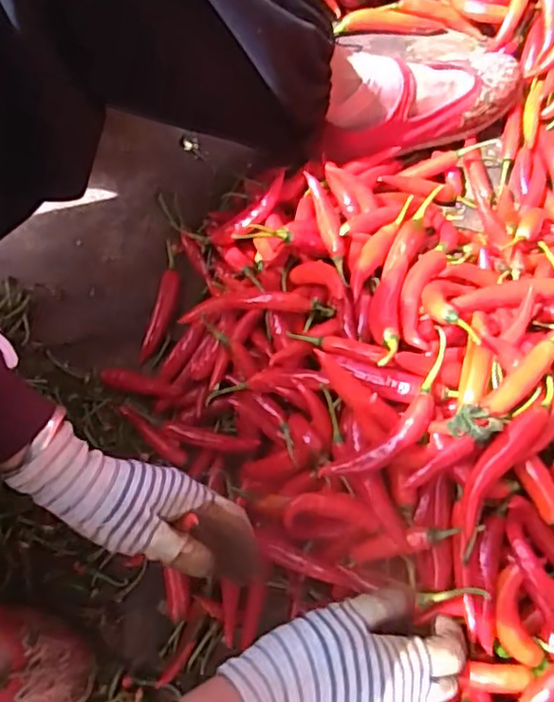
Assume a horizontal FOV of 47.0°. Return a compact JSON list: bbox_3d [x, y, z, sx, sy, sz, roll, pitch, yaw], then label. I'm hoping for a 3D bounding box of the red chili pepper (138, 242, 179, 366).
[{"bbox_3d":[-0.111,-0.050,0.625,0.023,0.013,0.124,9,74,4],"label":"red chili pepper"}]

